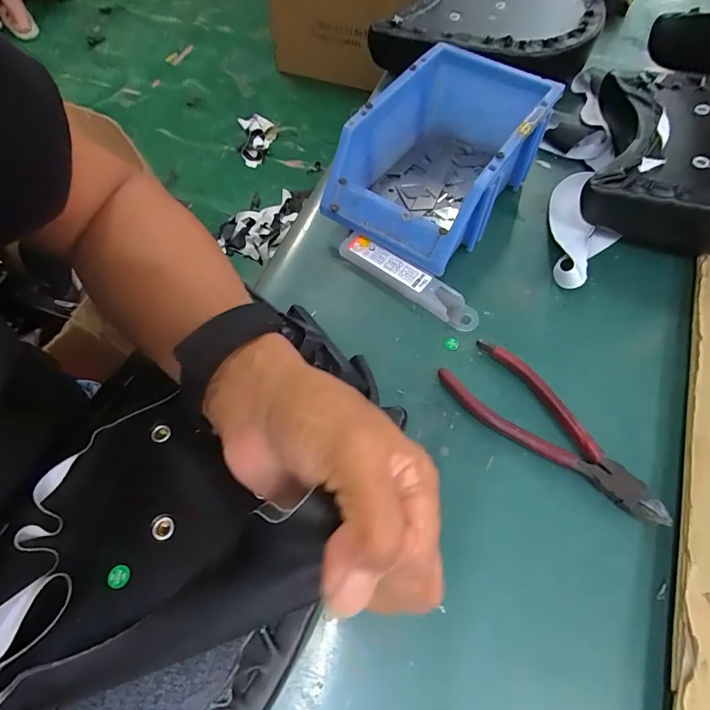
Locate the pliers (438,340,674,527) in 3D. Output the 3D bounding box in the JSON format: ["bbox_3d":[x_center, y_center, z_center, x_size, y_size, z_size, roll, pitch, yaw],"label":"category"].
[{"bbox_3d":[0.129,0.052,0.274,0.052,0.010,0.153,-40,68,-16],"label":"pliers"}]

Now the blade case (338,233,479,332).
[{"bbox_3d":[0.042,-0.061,0.333,0.126,0.016,0.023,34,69,18],"label":"blade case"}]

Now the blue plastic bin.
[{"bbox_3d":[0.074,-0.164,0.349,0.119,0.077,0.184,34,70,18],"label":"blue plastic bin"}]

